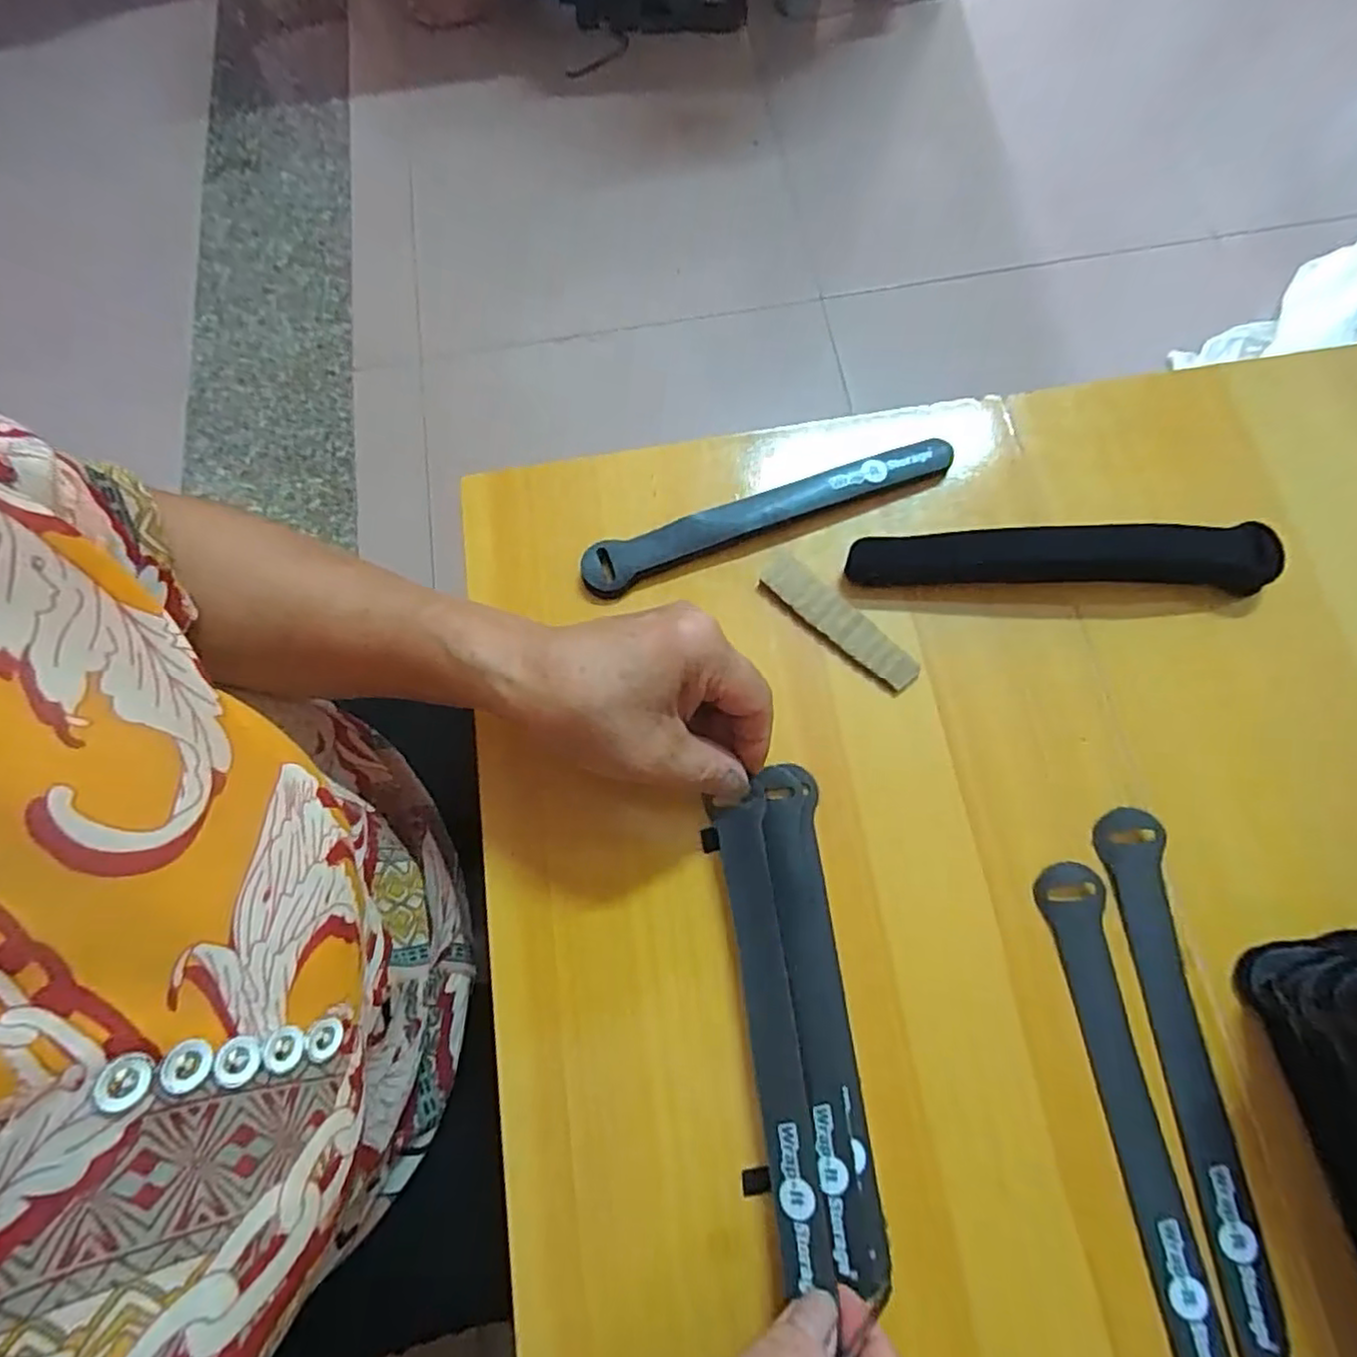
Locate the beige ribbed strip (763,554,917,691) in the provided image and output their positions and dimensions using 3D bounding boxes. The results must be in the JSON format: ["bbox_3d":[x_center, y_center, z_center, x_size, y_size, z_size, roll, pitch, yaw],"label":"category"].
[{"bbox_3d":[0.078,-0.028,0.330,0.087,0.008,0.020,42,79,12],"label":"beige ribbed strip"}]

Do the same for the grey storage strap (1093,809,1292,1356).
[{"bbox_3d":[0.202,0.154,0.272,0.023,0.008,0.195,-3,74,0],"label":"grey storage strap"}]

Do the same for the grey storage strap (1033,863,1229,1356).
[{"bbox_3d":[0.179,0.174,0.265,0.023,0.006,0.193,-8,74,-1],"label":"grey storage strap"}]

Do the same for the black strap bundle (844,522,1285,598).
[{"bbox_3d":[0.182,-0.057,0.327,0.192,0.023,0.024,1,74,1],"label":"black strap bundle"}]

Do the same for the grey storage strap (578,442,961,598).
[{"bbox_3d":[0.047,-0.084,0.343,0.198,0.011,0.024,-18,75,-4],"label":"grey storage strap"}]

